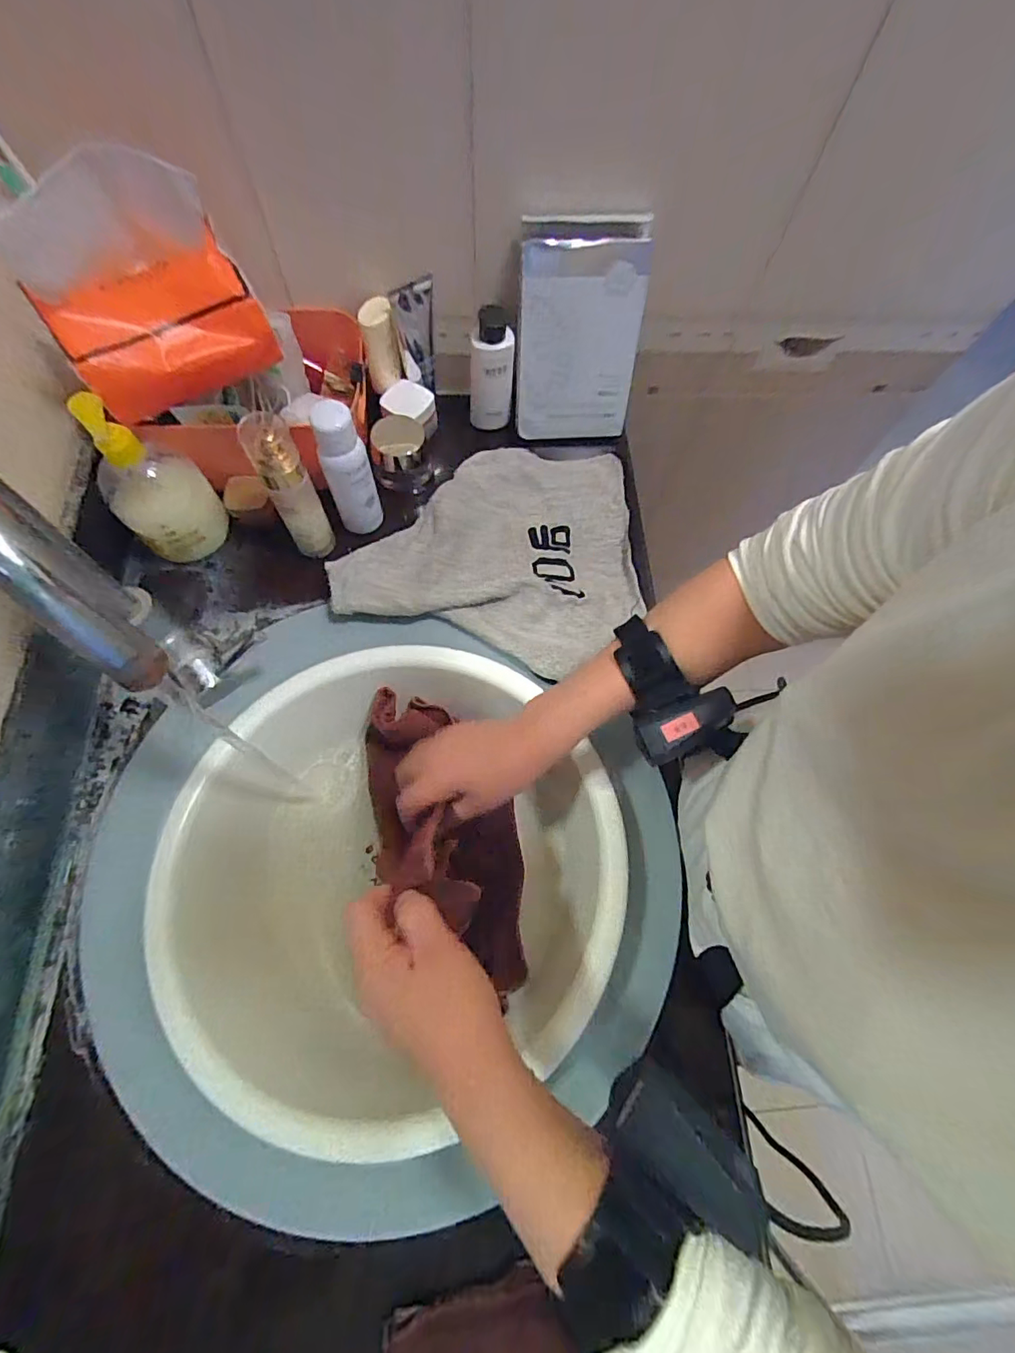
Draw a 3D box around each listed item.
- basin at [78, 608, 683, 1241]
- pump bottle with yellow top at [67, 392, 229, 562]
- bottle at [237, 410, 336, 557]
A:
[{"bbox_3d":[-0.110,0.179,0.461,0.454,0.143,0.441,1,69,-2],"label":"basin"},{"bbox_3d":[-0.327,-0.180,0.482,0.072,0.149,0.084,43,74,13],"label":"pump bottle with yellow top"},{"bbox_3d":[-0.200,-0.172,0.489,0.043,0.146,0.044,-28,73,-12],"label":"bottle"}]

